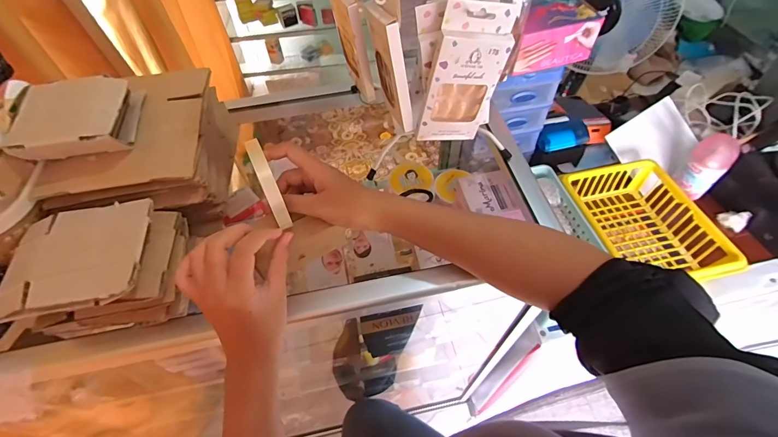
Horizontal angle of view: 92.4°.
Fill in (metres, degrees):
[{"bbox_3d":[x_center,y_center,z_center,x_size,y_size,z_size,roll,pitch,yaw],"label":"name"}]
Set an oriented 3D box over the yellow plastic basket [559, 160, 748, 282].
[{"bbox_3d":[0.466,0.015,0.699,0.213,0.084,0.267,-16,55,-9],"label":"yellow plastic basket"}]

